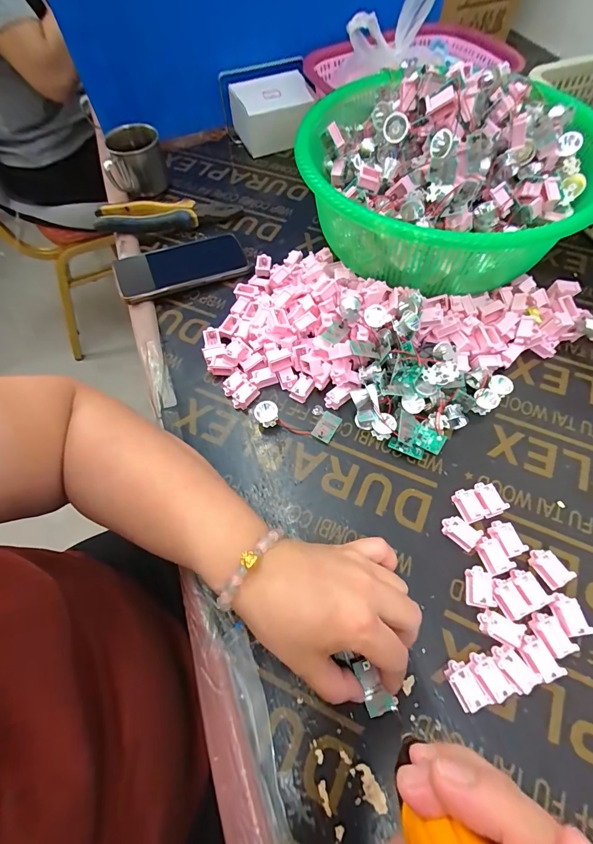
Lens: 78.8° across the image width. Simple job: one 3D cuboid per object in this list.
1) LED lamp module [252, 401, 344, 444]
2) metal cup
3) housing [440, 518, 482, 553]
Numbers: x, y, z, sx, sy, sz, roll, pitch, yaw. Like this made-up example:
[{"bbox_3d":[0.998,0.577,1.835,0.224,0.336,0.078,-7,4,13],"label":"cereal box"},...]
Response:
[{"bbox_3d":[0.002,-0.007,0.365,0.081,0.018,0.036,14,64,10],"label":"LED lamp module"},{"bbox_3d":[-0.231,-0.377,0.523,0.076,0.068,0.076,-1,62,2],"label":"metal cup"},{"bbox_3d":[0.140,0.095,0.309,0.030,0.012,0.019,35,69,18],"label":"housing"}]

